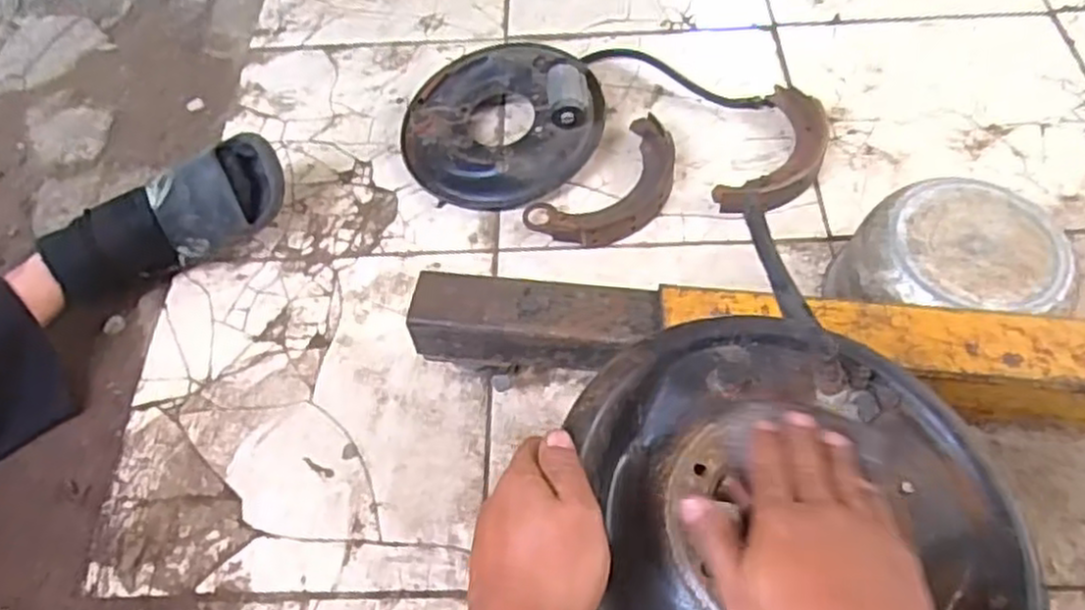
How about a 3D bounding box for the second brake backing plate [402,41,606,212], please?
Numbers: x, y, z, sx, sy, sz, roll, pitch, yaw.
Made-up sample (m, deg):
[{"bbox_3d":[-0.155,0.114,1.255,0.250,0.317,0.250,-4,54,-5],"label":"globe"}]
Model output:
[{"bbox_3d":[-0.055,-0.250,1.004,0.262,0.094,0.254,-2,60,3],"label":"second brake backing plate"}]

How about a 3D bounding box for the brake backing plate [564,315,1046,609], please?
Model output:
[{"bbox_3d":[0.147,0.121,0.418,0.242,0.047,0.260,-2,60,3],"label":"brake backing plate"}]

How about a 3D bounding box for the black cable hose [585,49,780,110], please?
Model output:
[{"bbox_3d":[0.193,-0.328,1.070,0.281,0.018,0.058,26,65,18],"label":"black cable hose"}]

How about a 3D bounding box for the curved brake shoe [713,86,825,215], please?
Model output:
[{"bbox_3d":[0.305,-0.193,0.970,0.105,0.035,0.222,29,66,19],"label":"curved brake shoe"}]

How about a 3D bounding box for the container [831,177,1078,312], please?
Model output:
[{"bbox_3d":[0.425,-0.038,0.810,0.195,0.138,0.183,10,58,10],"label":"container"}]

